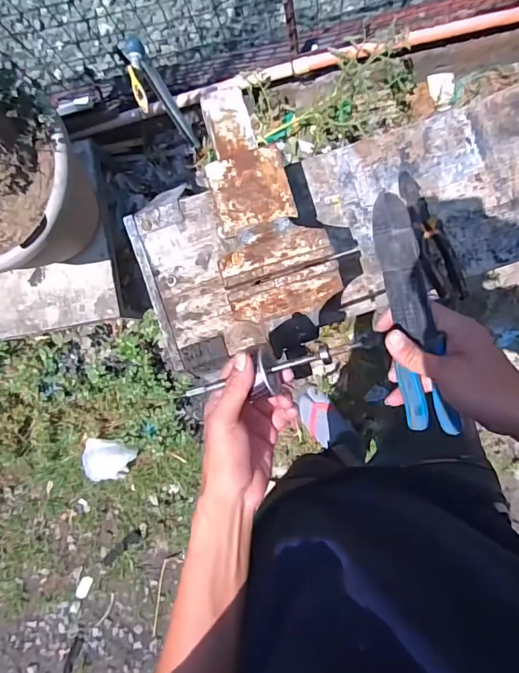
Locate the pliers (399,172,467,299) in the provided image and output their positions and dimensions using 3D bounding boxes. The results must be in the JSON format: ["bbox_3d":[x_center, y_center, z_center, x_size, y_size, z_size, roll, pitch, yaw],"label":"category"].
[{"bbox_3d":[0.284,-0.170,0.759,0.058,0.028,0.230,-22,87,6],"label":"pliers"}]

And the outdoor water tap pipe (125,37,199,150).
[{"bbox_3d":[-0.217,-0.526,1.085,0.034,0.460,0.134,-10,88,7],"label":"outdoor water tap pipe"}]

